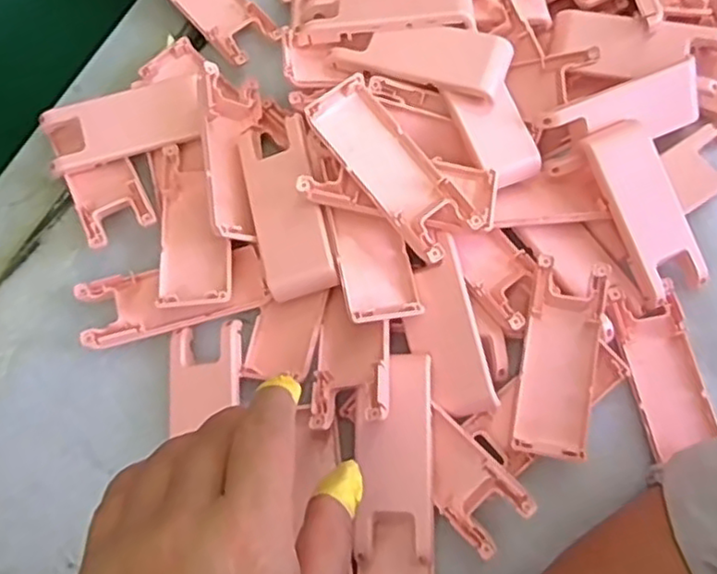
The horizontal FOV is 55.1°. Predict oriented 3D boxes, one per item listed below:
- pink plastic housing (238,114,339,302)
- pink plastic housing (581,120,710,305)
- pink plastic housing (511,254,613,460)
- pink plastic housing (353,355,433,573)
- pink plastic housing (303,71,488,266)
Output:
[{"bbox_3d":[-0.038,-0.043,0.377,0.039,0.024,0.097,-13,71,-6],"label":"pink plastic housing"},{"bbox_3d":[0.161,-0.044,0.383,0.039,0.007,0.099,-23,91,-5],"label":"pink plastic housing"},{"bbox_3d":[0.107,0.037,0.366,0.043,0.012,0.102,14,82,1],"label":"pink plastic housing"},{"bbox_3d":[0.018,0.101,0.343,0.039,0.026,0.128,2,71,-1],"label":"pink plastic housing"},{"bbox_3d":[0.018,-0.063,0.359,0.039,0.008,0.102,-37,85,-18],"label":"pink plastic housing"}]

